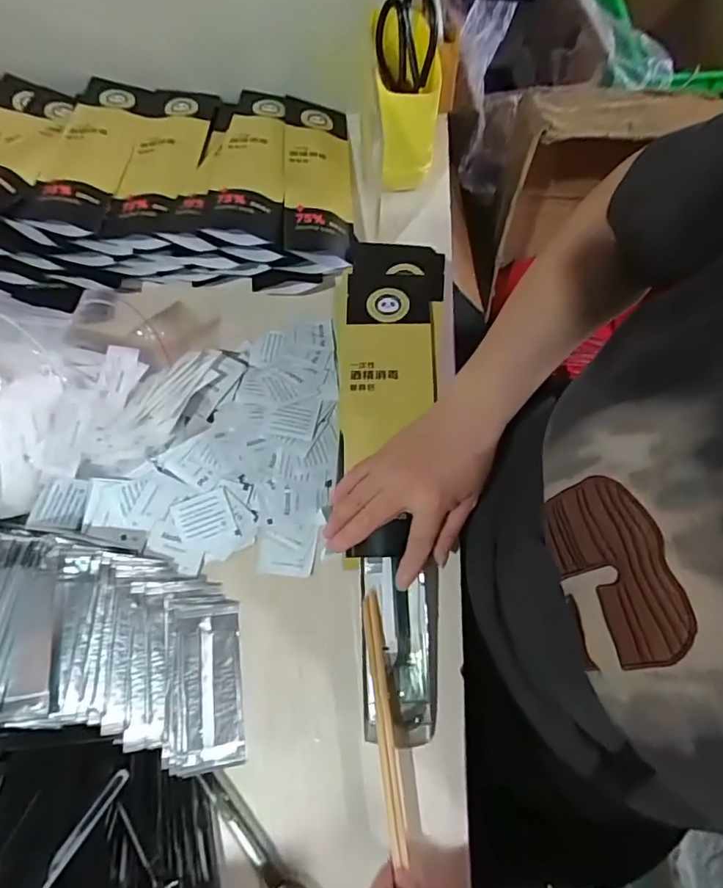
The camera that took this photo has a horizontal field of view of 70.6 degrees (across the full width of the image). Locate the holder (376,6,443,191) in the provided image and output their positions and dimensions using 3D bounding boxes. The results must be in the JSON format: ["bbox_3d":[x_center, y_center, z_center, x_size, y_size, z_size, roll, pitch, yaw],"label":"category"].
[{"bbox_3d":[0.051,-0.378,0.553,0.064,0.096,0.137,-1,69,3],"label":"holder"}]

